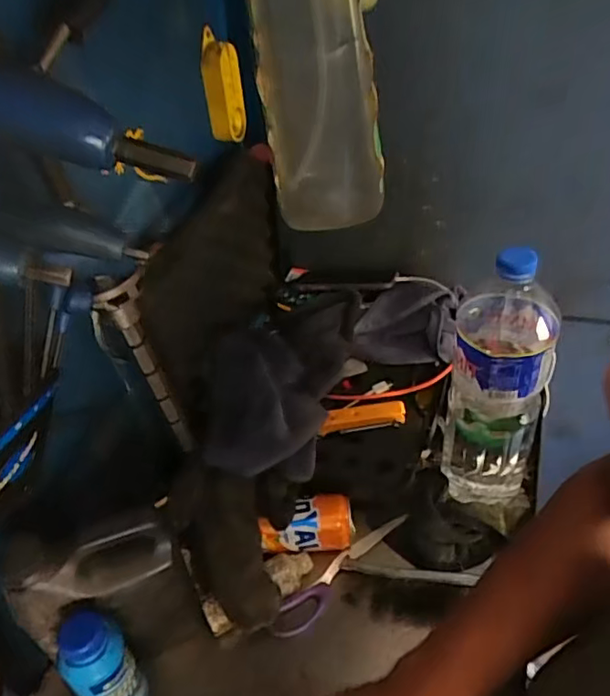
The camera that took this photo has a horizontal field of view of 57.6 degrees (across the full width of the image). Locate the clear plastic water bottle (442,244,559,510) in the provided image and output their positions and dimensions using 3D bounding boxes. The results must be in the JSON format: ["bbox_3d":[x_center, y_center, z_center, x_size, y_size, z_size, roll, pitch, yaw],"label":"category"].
[{"bbox_3d":[0.189,0.039,0.544,0.091,0.302,0.084,15,46,21],"label":"clear plastic water bottle"}]

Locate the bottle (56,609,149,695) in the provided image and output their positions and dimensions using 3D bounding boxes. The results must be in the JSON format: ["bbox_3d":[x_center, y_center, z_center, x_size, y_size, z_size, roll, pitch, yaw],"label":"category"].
[{"bbox_3d":[-0.162,0.264,0.451,0.040,0.143,0.051,27,52,31],"label":"bottle"}]

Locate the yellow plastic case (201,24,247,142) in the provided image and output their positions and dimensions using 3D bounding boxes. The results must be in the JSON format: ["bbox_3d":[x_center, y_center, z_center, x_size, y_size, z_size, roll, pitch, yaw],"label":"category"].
[{"bbox_3d":[-0.095,-0.303,0.653,0.044,0.122,0.030,-11,43,-6],"label":"yellow plastic case"}]

